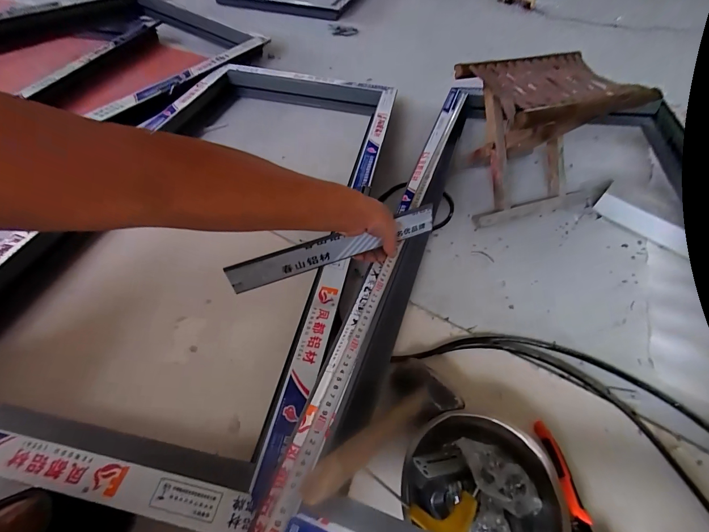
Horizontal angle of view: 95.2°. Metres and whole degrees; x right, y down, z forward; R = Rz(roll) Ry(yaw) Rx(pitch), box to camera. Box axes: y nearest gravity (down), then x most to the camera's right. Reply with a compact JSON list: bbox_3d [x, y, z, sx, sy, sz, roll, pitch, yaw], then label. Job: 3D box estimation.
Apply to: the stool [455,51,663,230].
[{"bbox_3d":[0.389,-0.278,0.733,0.307,0.268,0.229,-14,54,-14],"label":"stool"}]

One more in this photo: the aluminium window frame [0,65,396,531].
[{"bbox_3d":[-0.276,-0.163,0.714,0.603,0.113,1.078,11,50,4],"label":"aluminium window frame"}]

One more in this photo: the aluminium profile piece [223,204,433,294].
[{"bbox_3d":[-0.027,-0.025,0.475,0.307,0.050,0.014,-18,55,-9],"label":"aluminium profile piece"}]

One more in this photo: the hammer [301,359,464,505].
[{"bbox_3d":[0.031,0.188,0.382,0.099,0.046,0.234,42,33,26],"label":"hammer"}]

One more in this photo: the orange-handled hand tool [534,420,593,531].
[{"bbox_3d":[0.276,0.293,0.408,0.038,0.028,0.173,1,52,-3],"label":"orange-handled hand tool"}]

